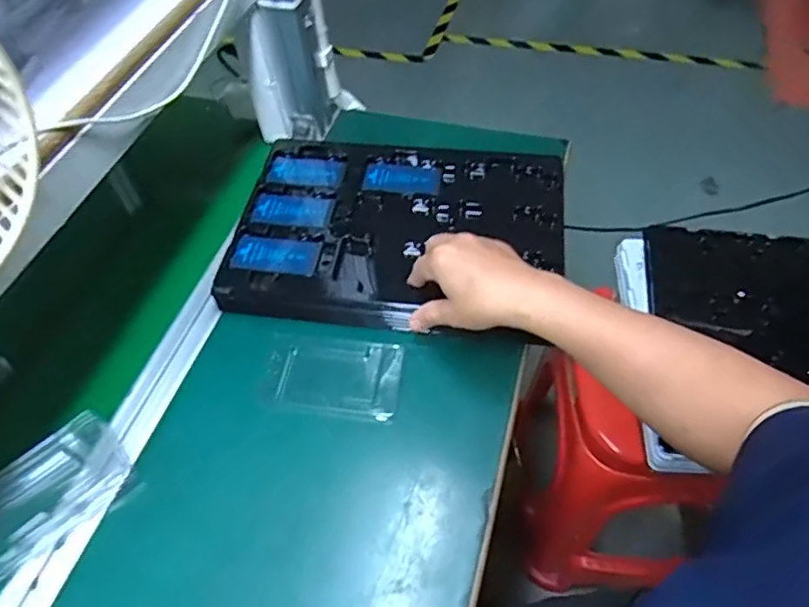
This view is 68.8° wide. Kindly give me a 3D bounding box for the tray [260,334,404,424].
[{"bbox_3d":[-0.066,0.067,0.541,0.122,0.010,0.076,4,54,7],"label":"tray"}]

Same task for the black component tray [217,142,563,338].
[{"bbox_3d":[-0.003,-0.079,0.617,0.324,0.039,0.233,6,54,8],"label":"black component tray"}]

